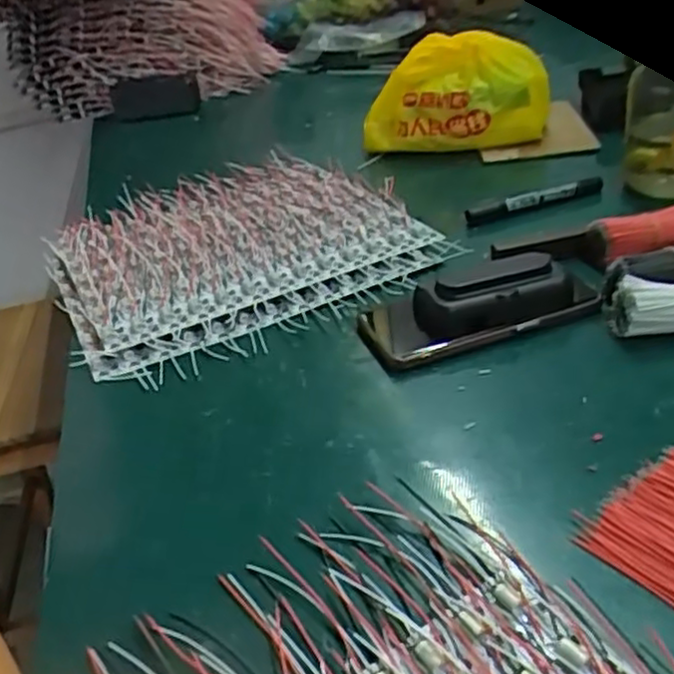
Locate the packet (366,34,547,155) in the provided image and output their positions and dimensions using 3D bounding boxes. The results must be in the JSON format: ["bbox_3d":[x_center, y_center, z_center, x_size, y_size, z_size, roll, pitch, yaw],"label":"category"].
[{"bbox_3d":[0.130,-0.263,0.790,0.201,0.134,0.055,0,34,19],"label":"packet"}]

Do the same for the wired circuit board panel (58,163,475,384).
[{"bbox_3d":[-0.098,-0.085,0.648,0.292,0.030,0.297,-23,34,-17],"label":"wired circuit board panel"}]

